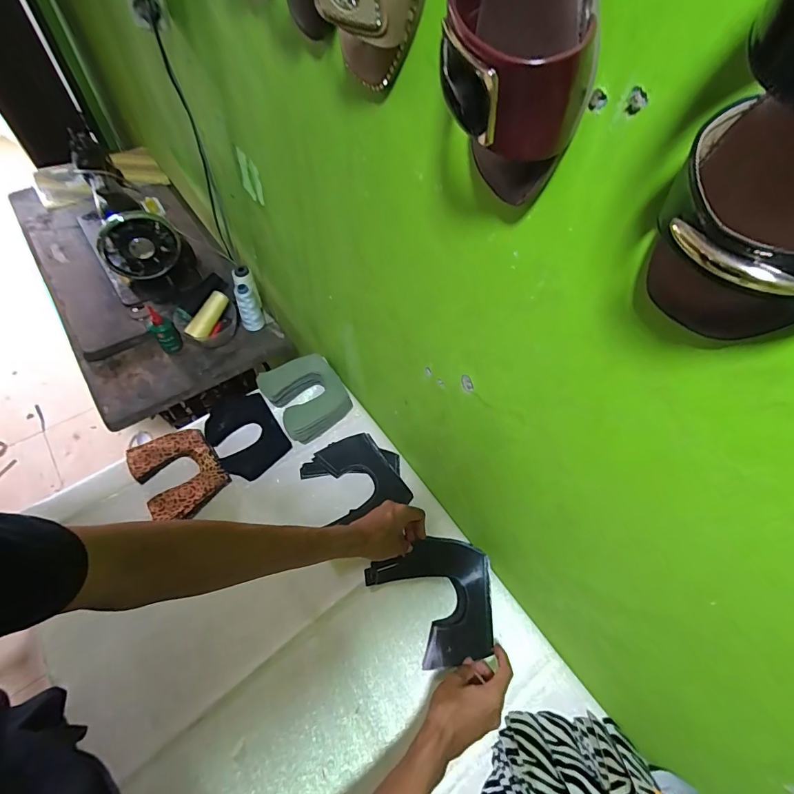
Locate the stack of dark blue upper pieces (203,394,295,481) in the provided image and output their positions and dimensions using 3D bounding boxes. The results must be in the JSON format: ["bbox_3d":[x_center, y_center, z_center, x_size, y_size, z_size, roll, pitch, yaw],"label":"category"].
[{"bbox_3d":[-0.288,0.068,0.767,0.120,0.033,0.168,-30,65,-21],"label":"stack of dark blue upper pieces"}]

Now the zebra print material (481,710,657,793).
[{"bbox_3d":[0.222,0.483,0.503,0.218,0.120,0.136,-4,58,-7],"label":"zebra print material"}]

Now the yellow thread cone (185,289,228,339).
[{"bbox_3d":[-0.399,-0.171,0.856,0.032,0.037,0.112,26,76,12],"label":"yellow thread cone"}]

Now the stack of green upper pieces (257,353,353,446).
[{"bbox_3d":[-0.177,0.002,0.796,0.136,0.076,0.149,-30,65,-21],"label":"stack of green upper pieces"}]

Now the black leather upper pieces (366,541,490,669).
[{"bbox_3d":[0.064,0.309,0.619,0.173,0.059,0.167,-17,61,-14],"label":"black leather upper pieces"}]

